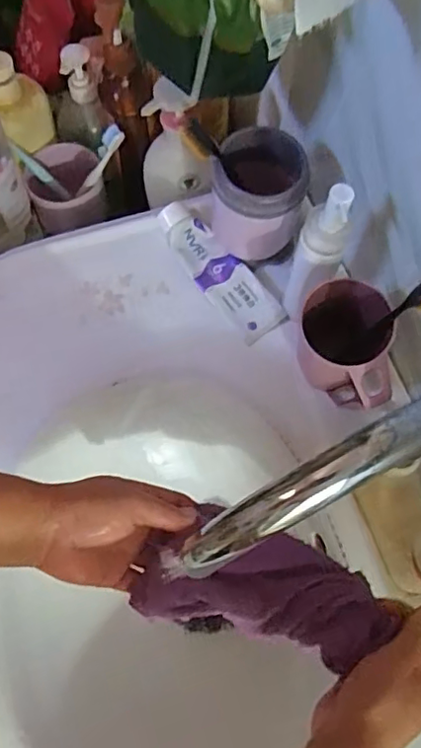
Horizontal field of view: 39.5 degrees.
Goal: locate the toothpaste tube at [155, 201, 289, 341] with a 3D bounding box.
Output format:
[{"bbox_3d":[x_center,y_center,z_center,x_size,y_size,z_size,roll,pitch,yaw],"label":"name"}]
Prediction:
[{"bbox_3d":[0.008,-0.108,0.609,0.051,0.030,0.166,-37,74,-14],"label":"toothpaste tube"}]

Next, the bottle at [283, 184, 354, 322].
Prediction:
[{"bbox_3d":[0.094,-0.101,0.525,0.038,0.175,0.036,0,70,-1],"label":"bottle"}]

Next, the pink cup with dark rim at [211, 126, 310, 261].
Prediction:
[{"bbox_3d":[0.045,-0.169,0.573,0.082,0.121,0.093,4,69,1],"label":"pink cup with dark rim"}]

